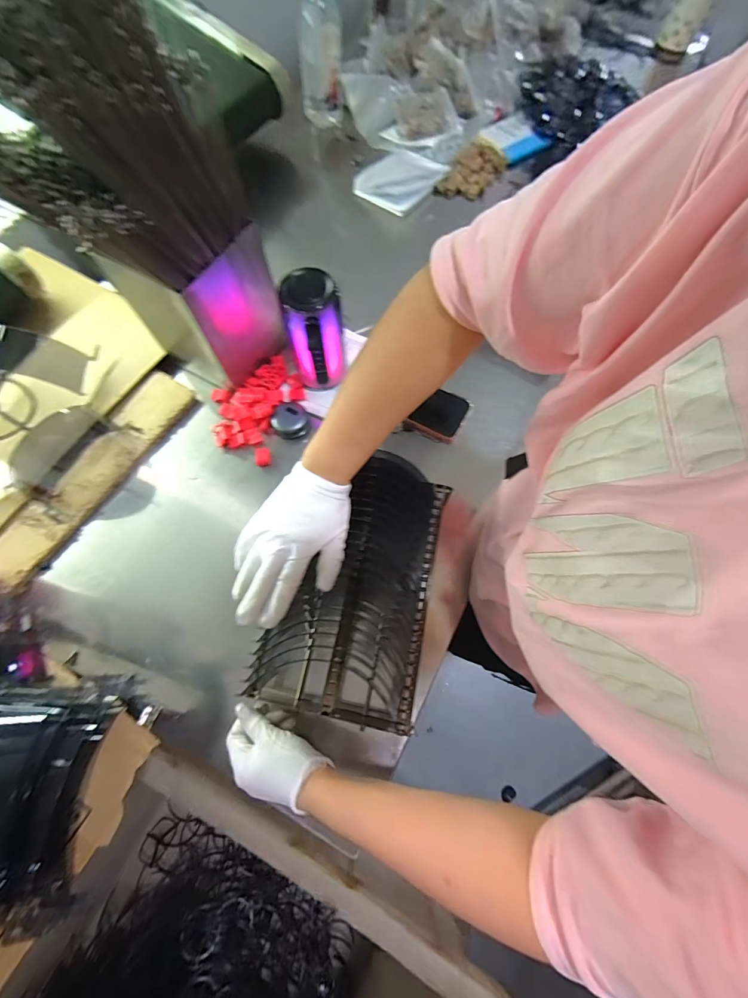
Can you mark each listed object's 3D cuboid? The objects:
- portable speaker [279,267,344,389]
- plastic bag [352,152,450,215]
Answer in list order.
[{"bbox_3d":[-0.089,-0.242,0.568,0.077,0.165,0.081,-12,71,-4],"label":"portable speaker"},{"bbox_3d":[0.056,-0.685,0.819,0.147,0.029,0.164,35,74,11],"label":"plastic bag"}]

